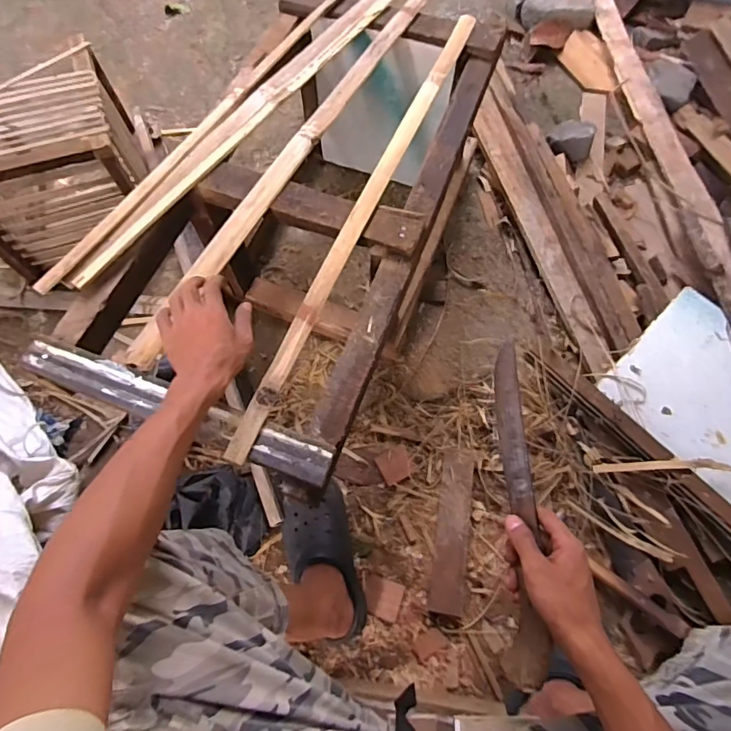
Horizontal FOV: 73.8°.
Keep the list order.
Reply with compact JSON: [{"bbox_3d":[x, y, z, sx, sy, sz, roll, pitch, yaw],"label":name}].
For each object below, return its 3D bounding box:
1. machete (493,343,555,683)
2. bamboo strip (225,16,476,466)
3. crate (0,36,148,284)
[{"bbox_3d":[0.165,0.147,0.530,0.038,0.030,0.351,1,72,1],"label":"machete"},{"bbox_3d":[0.007,-0.232,0.698,0.035,0.020,0.799,22,70,9],"label":"bamboo strip"},{"bbox_3d":[-0.656,-0.427,1.027,0.330,0.281,0.363,-23,70,-8],"label":"crate"}]

